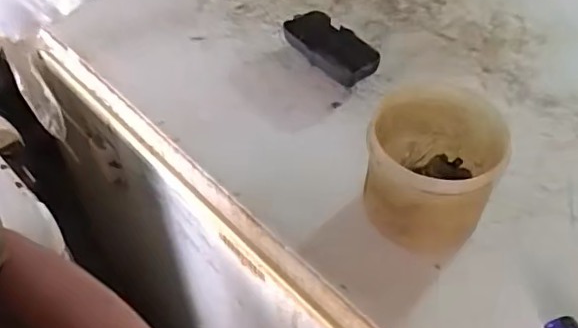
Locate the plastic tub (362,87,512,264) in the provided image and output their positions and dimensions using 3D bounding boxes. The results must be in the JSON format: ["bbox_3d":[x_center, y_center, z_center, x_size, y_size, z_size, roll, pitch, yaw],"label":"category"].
[{"bbox_3d":[0.103,0.010,0.426,0.085,0.088,0.086,-1,44,1],"label":"plastic tub"}]

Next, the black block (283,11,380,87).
[{"bbox_3d":[0.041,-0.119,0.569,0.049,0.022,0.109,-28,53,-24],"label":"black block"}]

